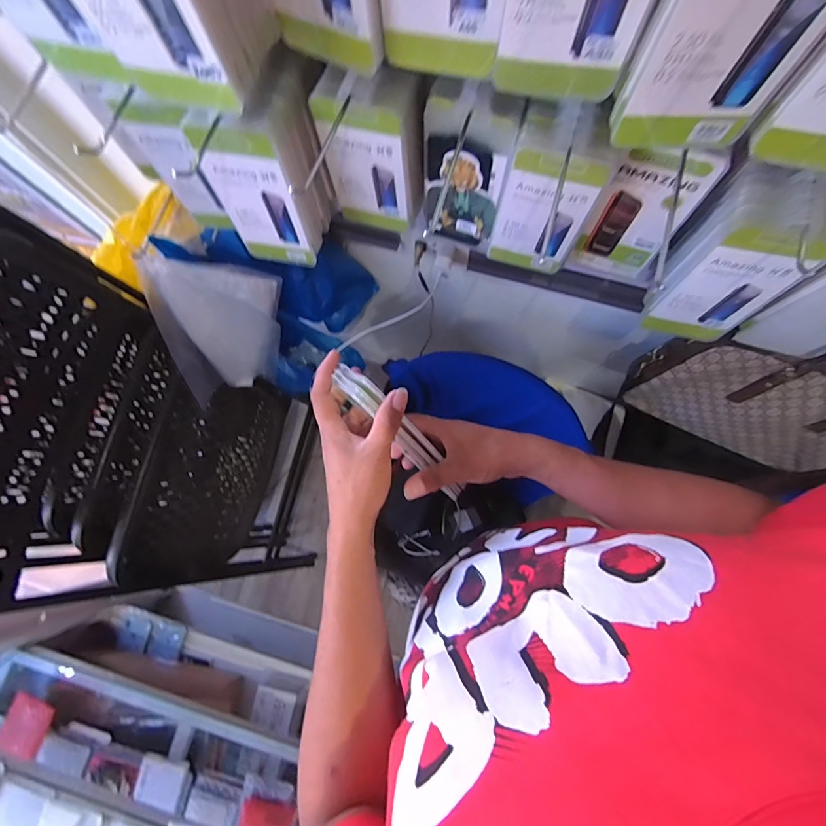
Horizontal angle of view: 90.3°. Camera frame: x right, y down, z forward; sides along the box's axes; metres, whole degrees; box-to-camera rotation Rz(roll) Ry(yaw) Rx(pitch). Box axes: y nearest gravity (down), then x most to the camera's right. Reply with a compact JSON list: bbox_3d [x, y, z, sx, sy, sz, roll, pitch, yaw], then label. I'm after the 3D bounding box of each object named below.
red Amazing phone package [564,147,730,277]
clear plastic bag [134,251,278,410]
[{"bbox_3d":[0.231,-0.201,0.432,0.085,0.171,0.015,18,79,5],"label":"red Amazing phone package"},{"bbox_3d":[-0.337,-0.129,0.720,0.195,0.287,0.064,-7,56,-26],"label":"clear plastic bag"}]

